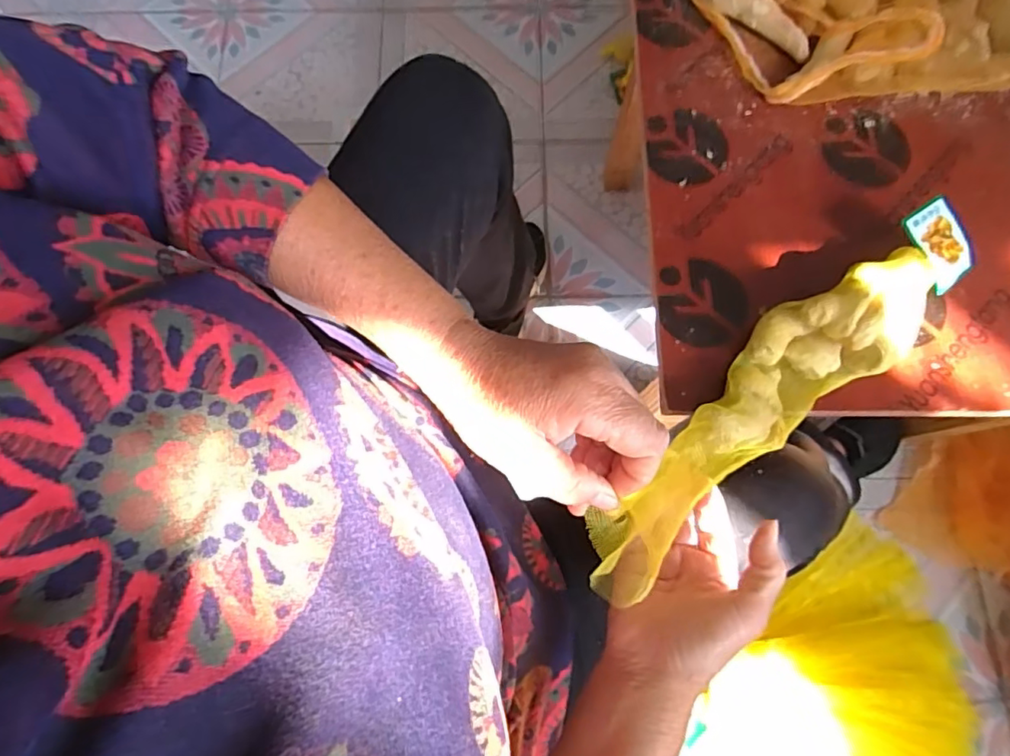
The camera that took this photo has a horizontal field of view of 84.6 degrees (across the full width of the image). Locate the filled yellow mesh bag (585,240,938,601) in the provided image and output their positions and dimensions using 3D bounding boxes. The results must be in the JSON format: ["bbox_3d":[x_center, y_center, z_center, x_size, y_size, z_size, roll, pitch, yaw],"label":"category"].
[{"bbox_3d":[0.168,0.018,0.361,0.314,0.049,0.072,-38,77,-16],"label":"filled yellow mesh bag"}]

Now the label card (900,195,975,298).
[{"bbox_3d":[0.314,-0.096,0.398,0.041,0.006,0.060,-30,93,-5],"label":"label card"}]

